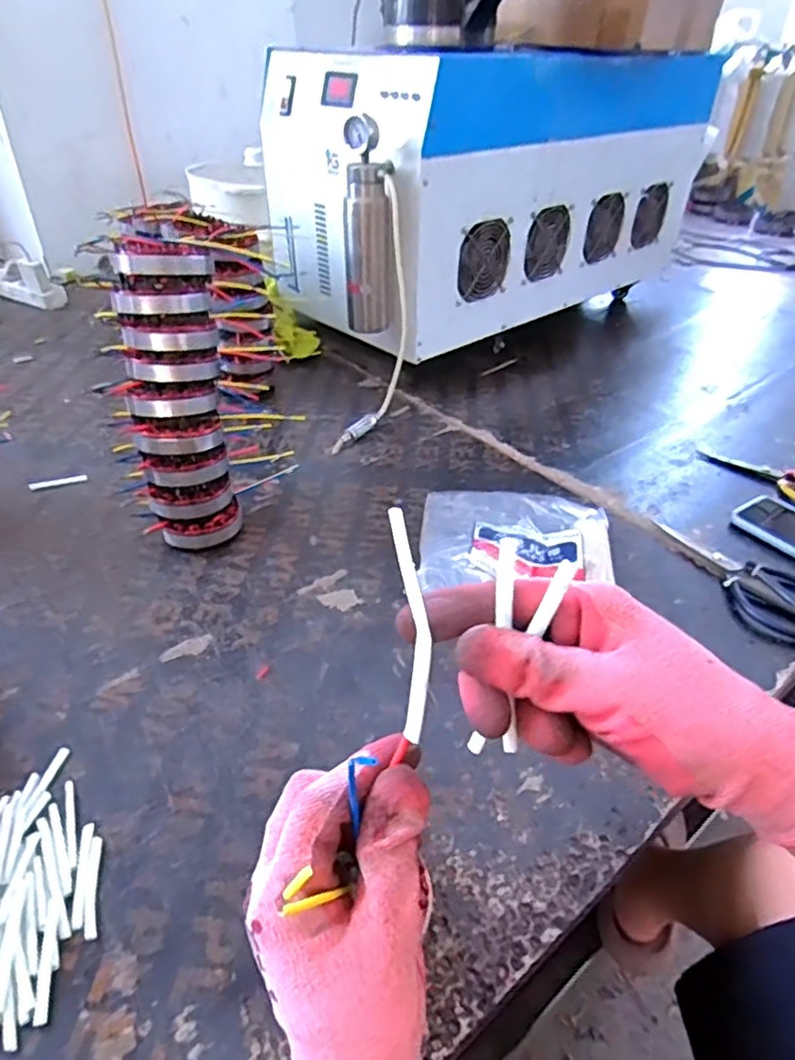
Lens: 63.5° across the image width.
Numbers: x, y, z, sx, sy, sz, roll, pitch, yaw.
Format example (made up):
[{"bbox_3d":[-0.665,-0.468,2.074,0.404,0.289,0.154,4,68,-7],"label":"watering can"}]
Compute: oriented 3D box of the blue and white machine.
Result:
[{"bbox_3d":[0.188,-0.610,1.141,0.813,0.362,0.393,-26,45,-31],"label":"blue and white machine"}]

